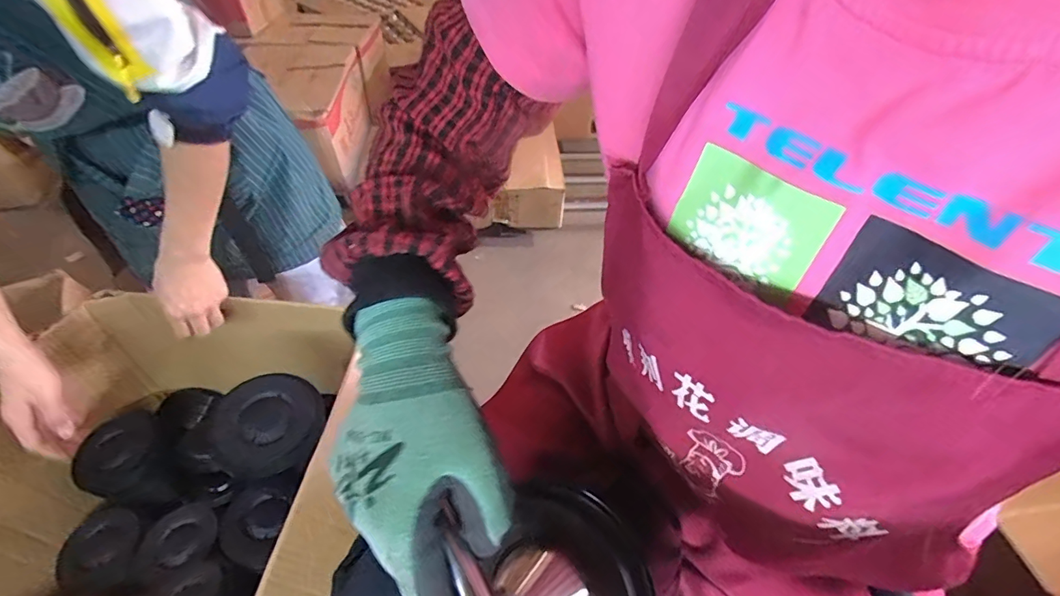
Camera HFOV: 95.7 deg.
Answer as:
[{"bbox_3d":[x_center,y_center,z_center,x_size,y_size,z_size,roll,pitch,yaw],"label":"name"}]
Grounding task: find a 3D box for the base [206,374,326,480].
[{"bbox_3d":[-0.321,0.149,0.585,0.126,0.025,0.123,1,47,-1],"label":"base"}]

